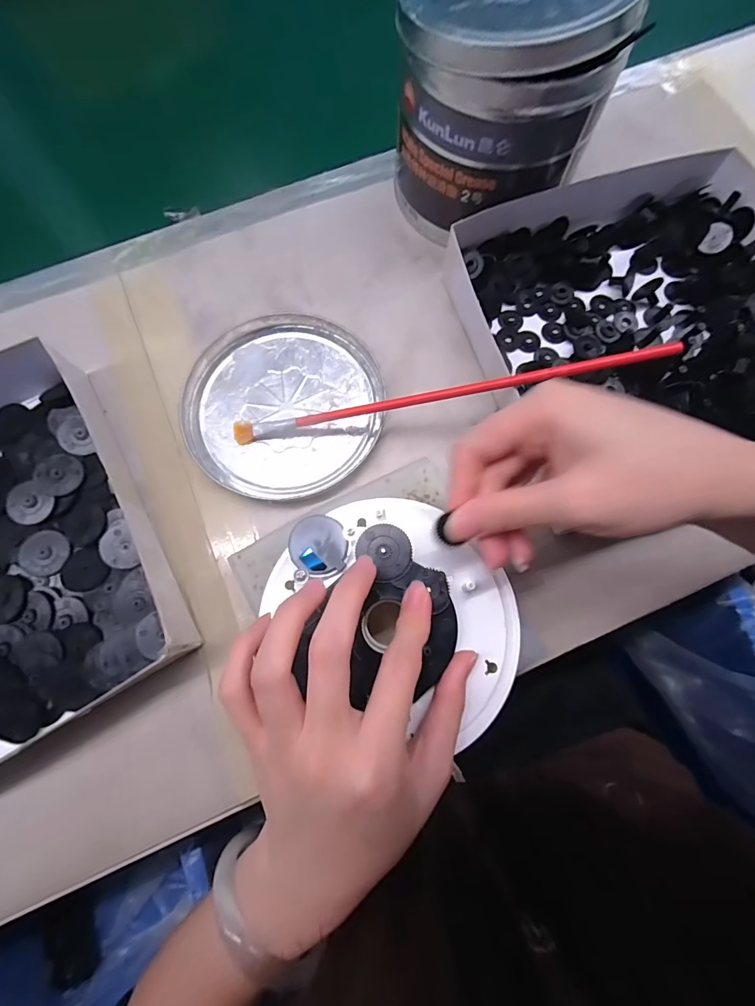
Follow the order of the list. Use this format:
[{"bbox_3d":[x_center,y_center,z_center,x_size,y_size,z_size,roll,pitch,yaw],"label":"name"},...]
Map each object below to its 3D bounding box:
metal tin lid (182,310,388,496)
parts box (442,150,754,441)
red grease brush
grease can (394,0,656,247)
[{"bbox_3d":[-0.061,-0.065,0.269,0.126,0.016,0.122,0,75,1],"label":"metal tin lid"},{"bbox_3d":[0.172,-0.120,0.261,0.206,0.037,0.215,-15,76,-3],"label":"parts box"},{"bbox_3d":[0.032,-0.062,0.238,0.253,0.008,0.011,-8,71,13],"label":"red grease brush"},{"bbox_3d":[0.078,-0.253,0.256,0.121,0.114,0.119,25,79,6],"label":"grease can"}]

